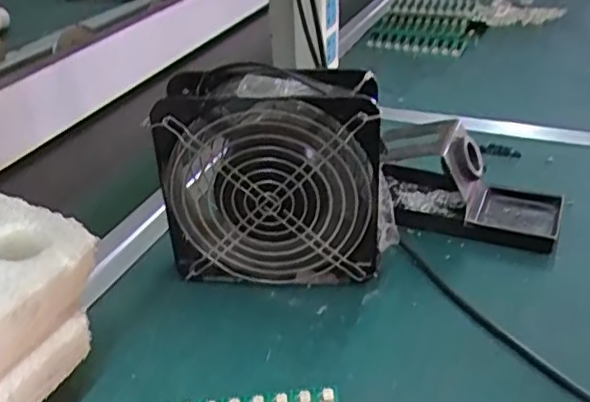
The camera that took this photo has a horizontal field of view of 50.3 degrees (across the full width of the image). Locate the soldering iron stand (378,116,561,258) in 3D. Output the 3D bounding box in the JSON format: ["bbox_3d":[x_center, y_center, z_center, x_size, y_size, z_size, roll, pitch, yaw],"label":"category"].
[{"bbox_3d":[0.143,-0.020,0.523,0.150,0.075,0.079,10,34,18],"label":"soldering iron stand"}]

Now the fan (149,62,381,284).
[{"bbox_3d":[-0.016,-0.017,0.453,0.148,0.155,0.059,1,32,4],"label":"fan"}]

